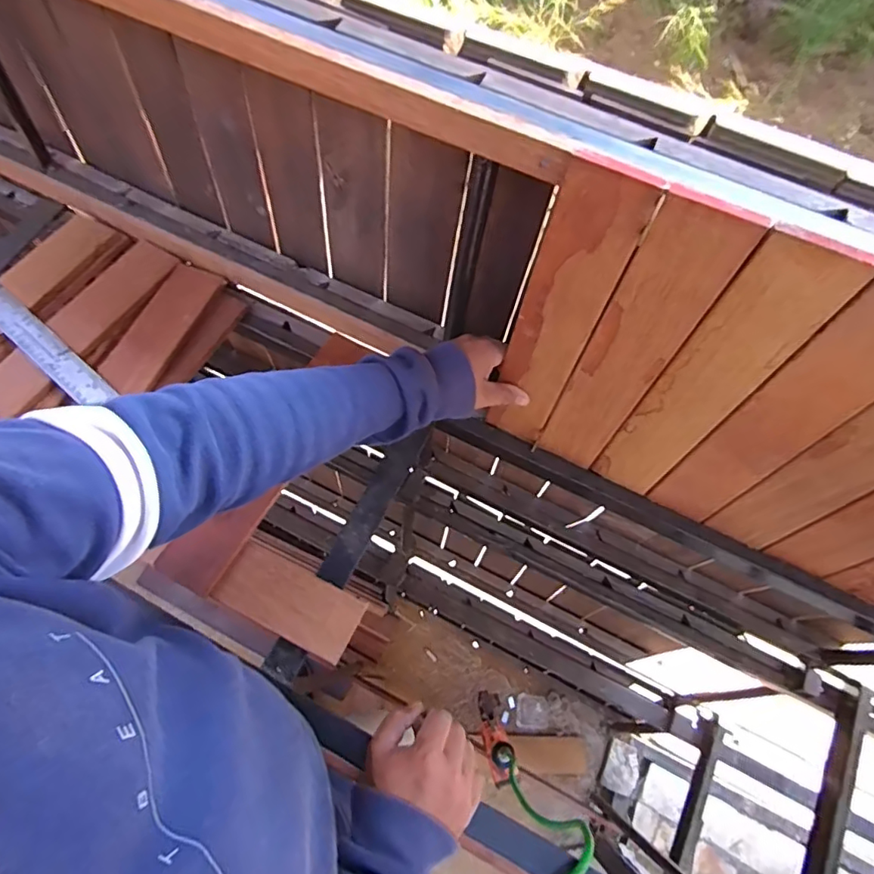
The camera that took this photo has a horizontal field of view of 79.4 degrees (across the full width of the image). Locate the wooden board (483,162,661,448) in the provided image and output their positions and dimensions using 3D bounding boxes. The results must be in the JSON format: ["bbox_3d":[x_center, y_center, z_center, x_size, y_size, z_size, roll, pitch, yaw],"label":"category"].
[{"bbox_3d":[0.102,-0.088,0.483,0.068,0.325,0.007,28,62,11],"label":"wooden board"}]

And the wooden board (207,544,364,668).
[{"bbox_3d":[-0.150,0.168,0.537,0.145,0.014,0.067,25,70,8],"label":"wooden board"}]

